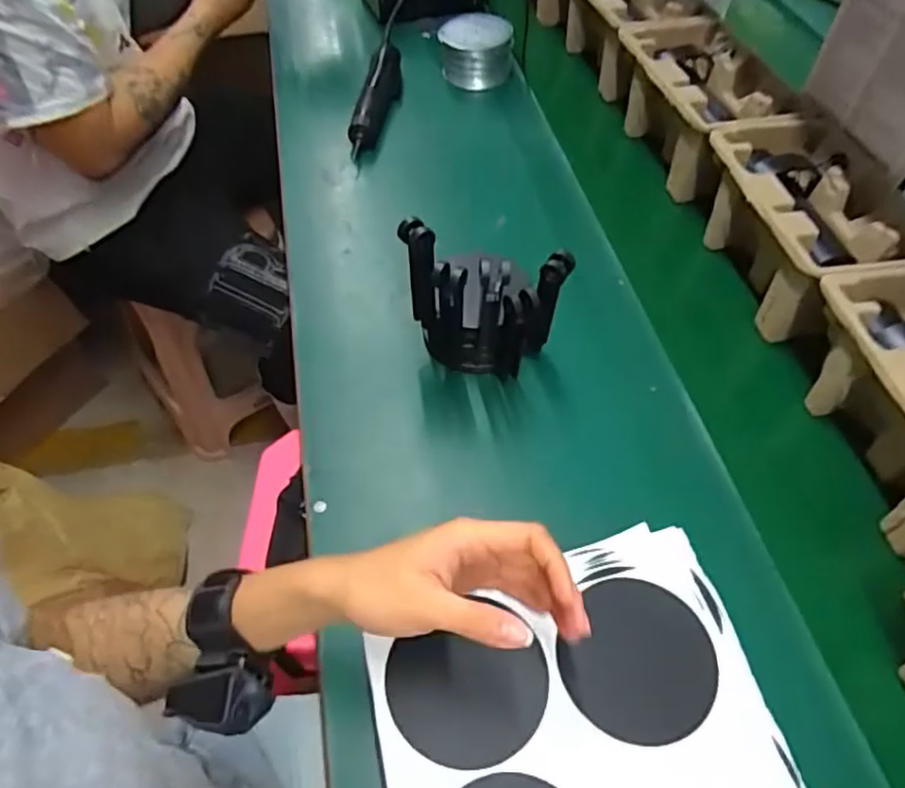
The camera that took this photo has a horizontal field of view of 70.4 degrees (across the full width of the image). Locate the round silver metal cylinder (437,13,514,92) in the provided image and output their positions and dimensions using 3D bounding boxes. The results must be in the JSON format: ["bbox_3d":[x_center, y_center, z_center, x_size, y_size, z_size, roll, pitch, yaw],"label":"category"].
[{"bbox_3d":[0.031,-0.473,0.892,0.085,0.071,0.088,0,58,0],"label":"round silver metal cylinder"}]

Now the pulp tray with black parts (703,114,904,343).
[{"bbox_3d":[0.345,-0.175,0.649,0.156,0.101,0.228,-17,59,-10],"label":"pulp tray with black parts"}]

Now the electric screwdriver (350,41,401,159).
[{"bbox_3d":[-0.097,-0.392,0.848,0.040,0.054,0.230,6,58,5],"label":"electric screwdriver"}]

